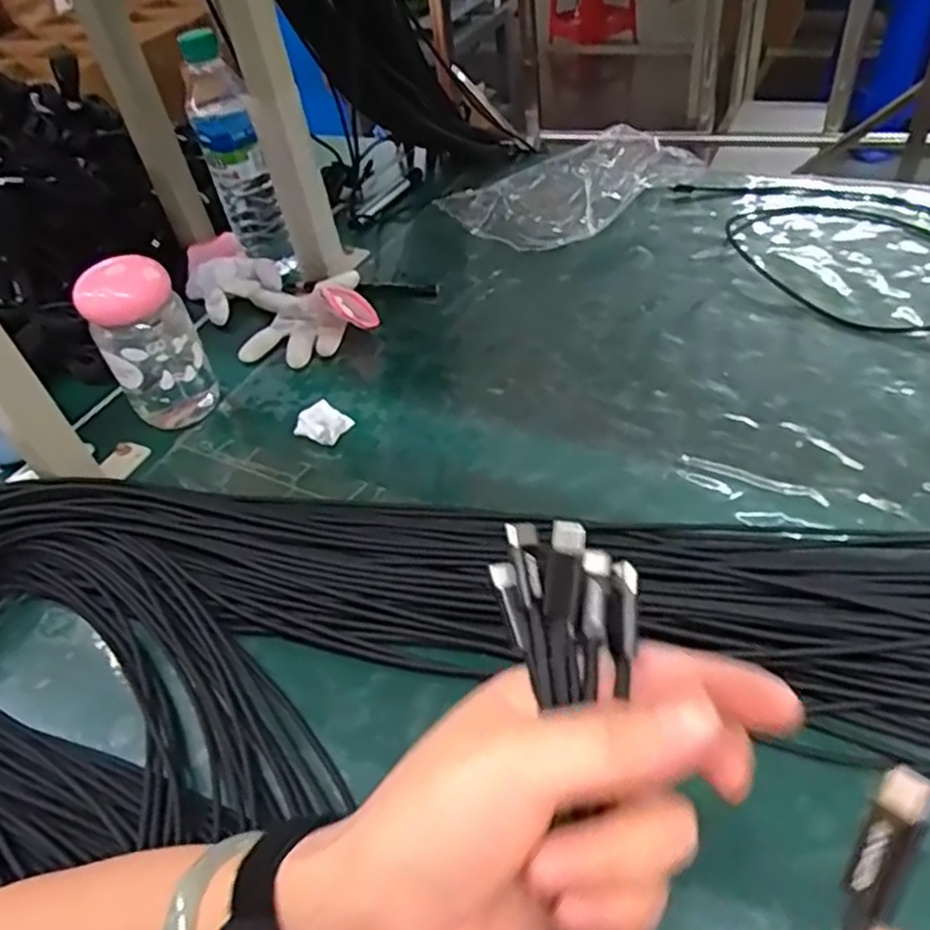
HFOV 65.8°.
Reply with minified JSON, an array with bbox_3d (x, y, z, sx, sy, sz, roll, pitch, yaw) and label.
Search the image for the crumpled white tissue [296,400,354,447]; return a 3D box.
[{"bbox_3d":[-0.112,-0.031,0.570,0.032,0.023,0.036,13,50,22],"label":"crumpled white tissue"}]

